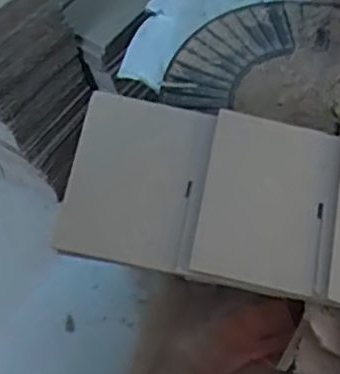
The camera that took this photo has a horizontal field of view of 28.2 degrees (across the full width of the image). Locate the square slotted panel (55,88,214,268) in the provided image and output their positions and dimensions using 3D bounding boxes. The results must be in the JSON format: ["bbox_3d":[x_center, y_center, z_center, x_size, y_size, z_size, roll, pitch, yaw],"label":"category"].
[{"bbox_3d":[-0.024,-0.006,0.500,0.097,0.010,0.125,12,73,-3],"label":"square slotted panel"}]

